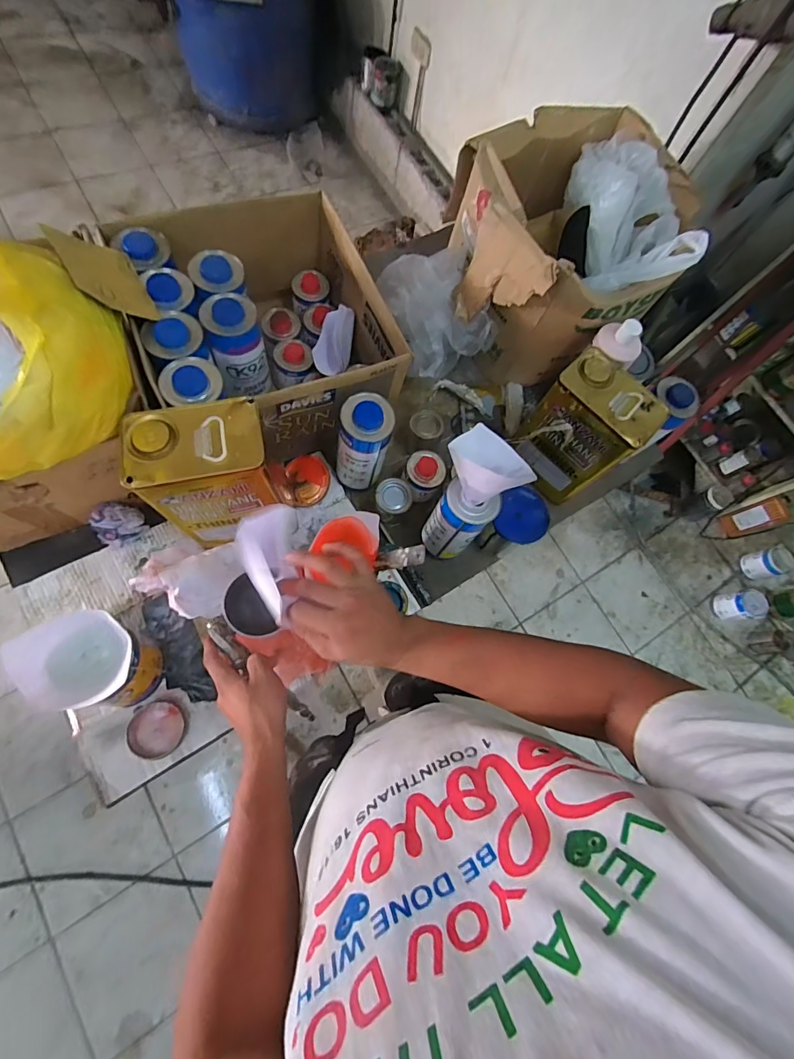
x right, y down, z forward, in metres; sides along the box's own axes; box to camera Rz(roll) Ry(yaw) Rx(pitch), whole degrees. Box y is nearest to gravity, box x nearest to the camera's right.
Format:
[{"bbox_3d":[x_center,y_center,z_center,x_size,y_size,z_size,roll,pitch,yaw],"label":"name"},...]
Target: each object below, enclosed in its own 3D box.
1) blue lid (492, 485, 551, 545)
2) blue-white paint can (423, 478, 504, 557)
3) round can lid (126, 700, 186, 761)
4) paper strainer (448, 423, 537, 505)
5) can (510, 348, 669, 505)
[{"bbox_3d":[0.218,-0.022,0.751,0.089,0.024,0.091,1,73,-2],"label":"blue lid"},{"bbox_3d":[0.096,-0.010,0.727,0.086,0.183,0.067,34,70,2],"label":"blue-white paint can"},{"bbox_3d":[-0.348,0.290,0.636,0.072,0.011,0.075,3,72,-9],"label":"round can lid"},{"bbox_3d":[0.130,-0.097,0.625,0.099,0.060,0.107,3,72,-9],"label":"paper strainer"},{"bbox_3d":[0.320,-0.173,0.778,0.115,0.216,0.162,-39,83,-19],"label":"can"}]

